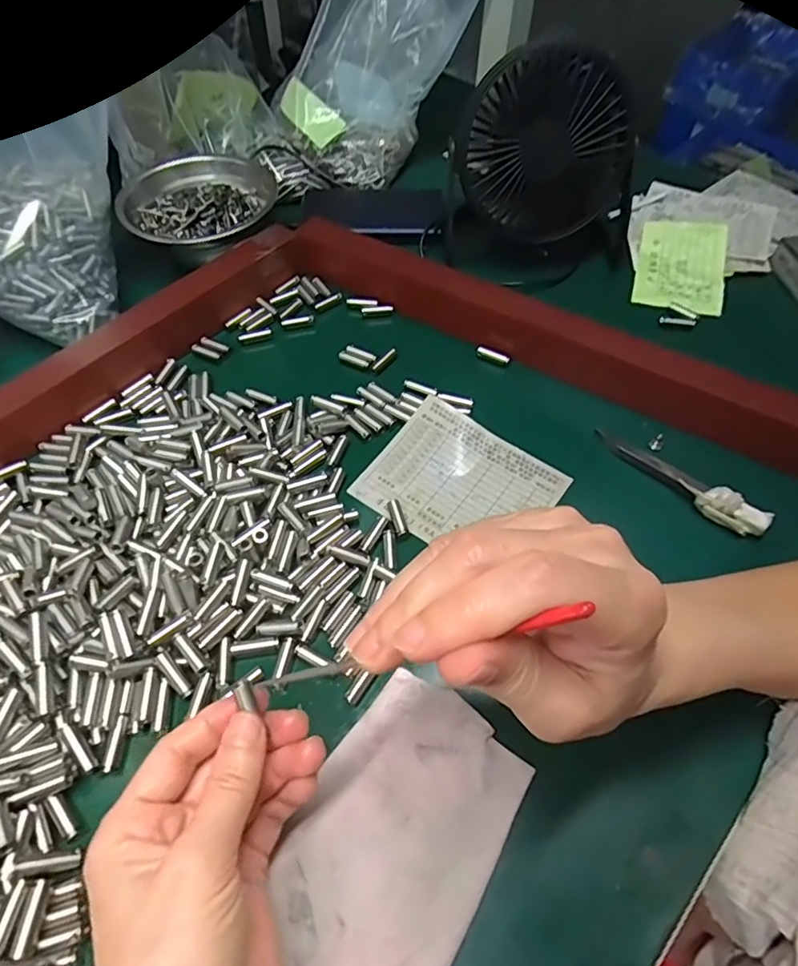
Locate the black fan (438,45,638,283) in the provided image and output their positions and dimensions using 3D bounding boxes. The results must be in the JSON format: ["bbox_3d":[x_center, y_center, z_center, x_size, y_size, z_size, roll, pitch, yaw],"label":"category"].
[{"bbox_3d":[0.116,-0.245,0.431,0.138,0.125,0.100,18,57,11],"label":"black fan"}]

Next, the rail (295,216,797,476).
[{"bbox_3d":[0.093,-0.109,0.388,0.378,0.052,0.028,30,60,18],"label":"rail"}]

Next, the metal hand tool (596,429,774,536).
[{"bbox_3d":[0.165,-0.004,0.330,0.104,0.015,0.014,38,63,22],"label":"metal hand tool"}]

